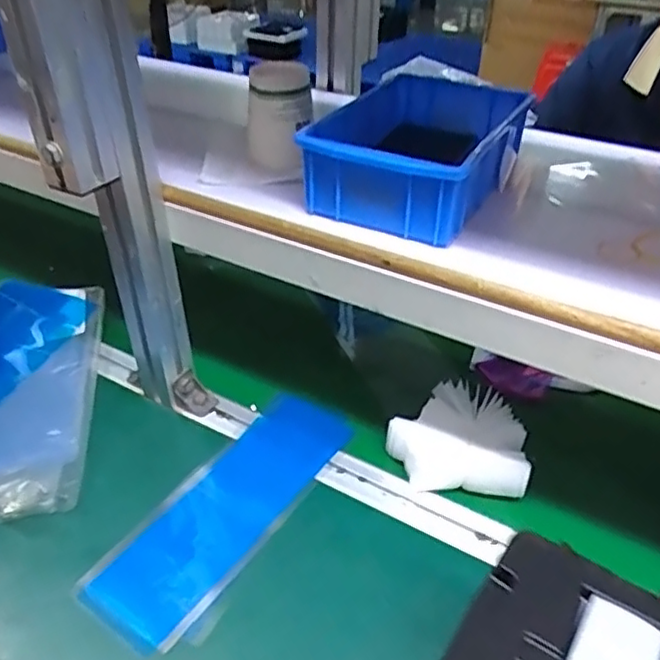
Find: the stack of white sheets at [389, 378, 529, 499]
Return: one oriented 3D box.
[{"bbox_3d":[0.117,0.102,0.594,0.123,0.058,0.097,7,37,9],"label":"stack of white sheets"}]

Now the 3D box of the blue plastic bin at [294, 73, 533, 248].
[{"bbox_3d":[0.077,-0.146,0.525,0.130,0.061,0.191,17,40,21],"label":"blue plastic bin"}]

